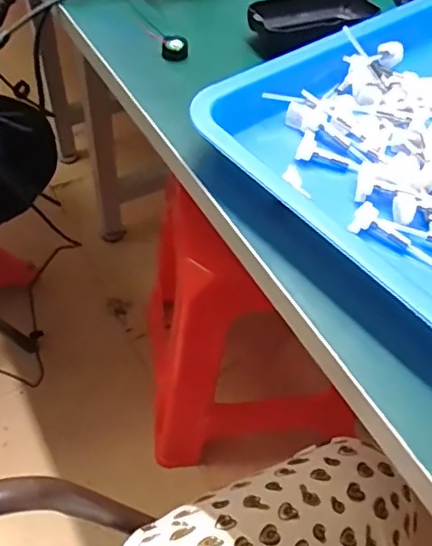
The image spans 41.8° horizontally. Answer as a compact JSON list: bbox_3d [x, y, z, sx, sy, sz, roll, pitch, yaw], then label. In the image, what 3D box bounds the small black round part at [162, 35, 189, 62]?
[{"bbox_3d":[-0.033,-0.183,0.461,0.021,0.016,0.017,-1,52,-5],"label":"small black round part"}]

